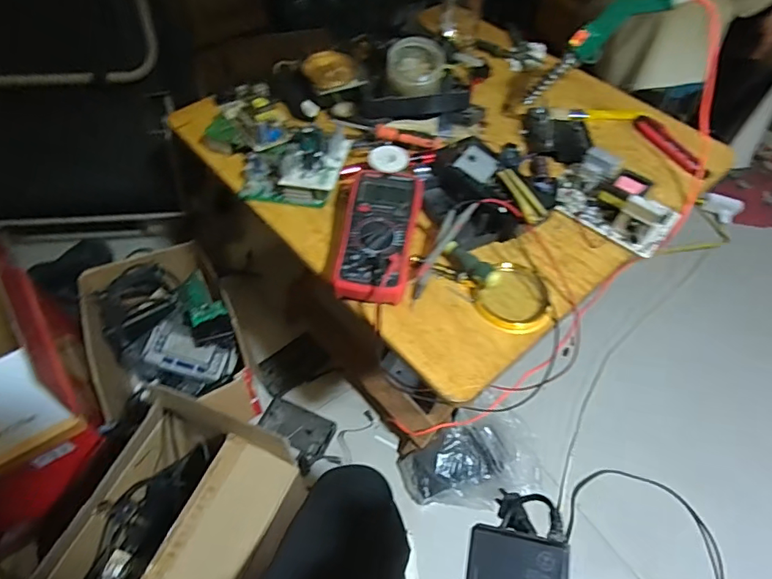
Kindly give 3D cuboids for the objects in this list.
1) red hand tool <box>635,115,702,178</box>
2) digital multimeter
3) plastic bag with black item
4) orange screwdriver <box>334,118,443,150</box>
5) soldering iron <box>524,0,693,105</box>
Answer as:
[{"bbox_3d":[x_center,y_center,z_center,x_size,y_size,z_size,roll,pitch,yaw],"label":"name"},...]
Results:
[{"bbox_3d":[0.450,-0.227,0.768,0.033,0.018,0.157,-17,56,-14],"label":"red hand tool"},{"bbox_3d":[-0.011,-0.067,0.608,0.092,0.045,0.187,9,54,5],"label":"digital multimeter"},{"bbox_3d":[0.164,0.339,0.968,0.253,0.116,0.176,11,54,6],"label":"plastic bag with black item"},{"bbox_3d":[0.004,-0.237,0.731,0.163,0.020,0.025,11,54,6],"label":"orange screwdriver"},{"bbox_3d":[0.293,-0.348,0.688,0.041,0.230,0.049,32,46,-33],"label":"soldering iron"}]

